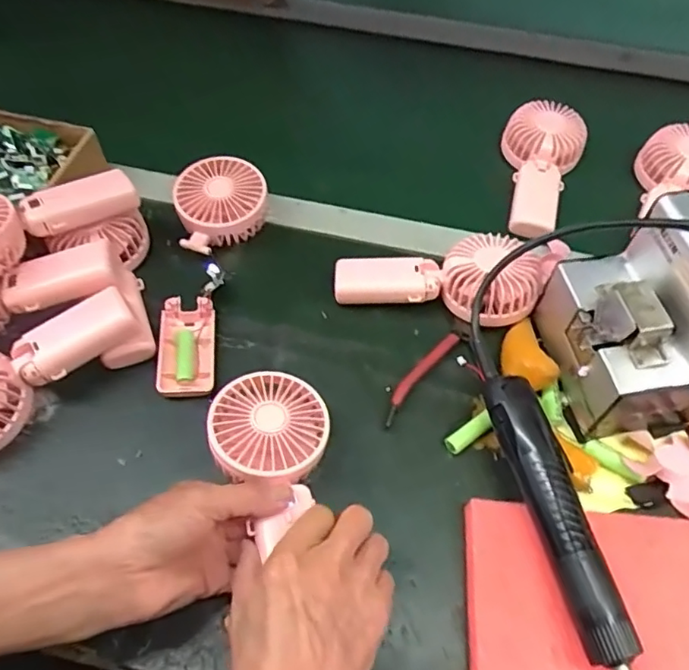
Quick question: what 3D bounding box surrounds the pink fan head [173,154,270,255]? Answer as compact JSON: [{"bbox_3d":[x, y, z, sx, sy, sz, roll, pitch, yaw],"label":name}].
[{"bbox_3d":[-0.121,-0.125,0.574,0.089,0.050,0.098,-9,57,-7],"label":"pink fan head"}]

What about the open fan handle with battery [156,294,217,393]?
[{"bbox_3d":[-0.139,0.011,0.507,0.047,0.020,0.092,-5,56,-5],"label":"open fan handle with battery"}]

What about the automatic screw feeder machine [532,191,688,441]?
[{"bbox_3d":[0.273,-0.019,0.454,0.179,0.143,0.129,-6,57,-6],"label":"automatic screw feeder machine"}]

